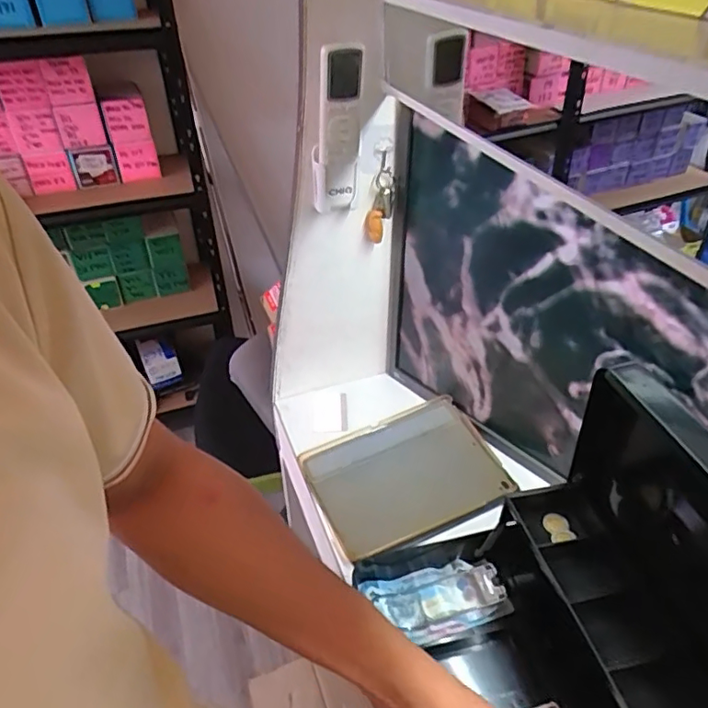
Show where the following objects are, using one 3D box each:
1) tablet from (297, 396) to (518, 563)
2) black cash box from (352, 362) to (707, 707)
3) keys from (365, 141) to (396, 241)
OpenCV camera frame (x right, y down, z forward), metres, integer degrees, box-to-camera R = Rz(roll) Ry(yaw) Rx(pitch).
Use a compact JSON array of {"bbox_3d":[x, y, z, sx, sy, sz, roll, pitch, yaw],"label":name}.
[{"bbox_3d":[0.068,0.155,0.747,0.244,0.019,0.181,-18,42,-22],"label":"tablet"},{"bbox_3d":[0.182,0.245,0.475,0.273,0.207,0.302,-6,38,-7],"label":"black cash box"},{"bbox_3d":[0.032,-0.197,0.693,0.035,0.128,0.012,-5,38,-6],"label":"keys"}]

